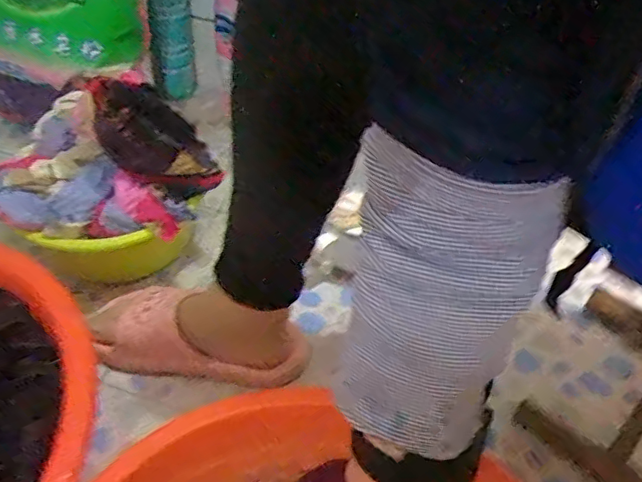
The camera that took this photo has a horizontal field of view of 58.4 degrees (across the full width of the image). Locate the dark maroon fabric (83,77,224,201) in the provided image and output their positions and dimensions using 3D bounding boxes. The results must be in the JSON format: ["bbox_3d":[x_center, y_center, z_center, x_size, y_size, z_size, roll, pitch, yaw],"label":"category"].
[{"bbox_3d":[-0.181,-0.108,0.646,0.079,0.148,0.073,-28,38,23],"label":"dark maroon fabric"}]

